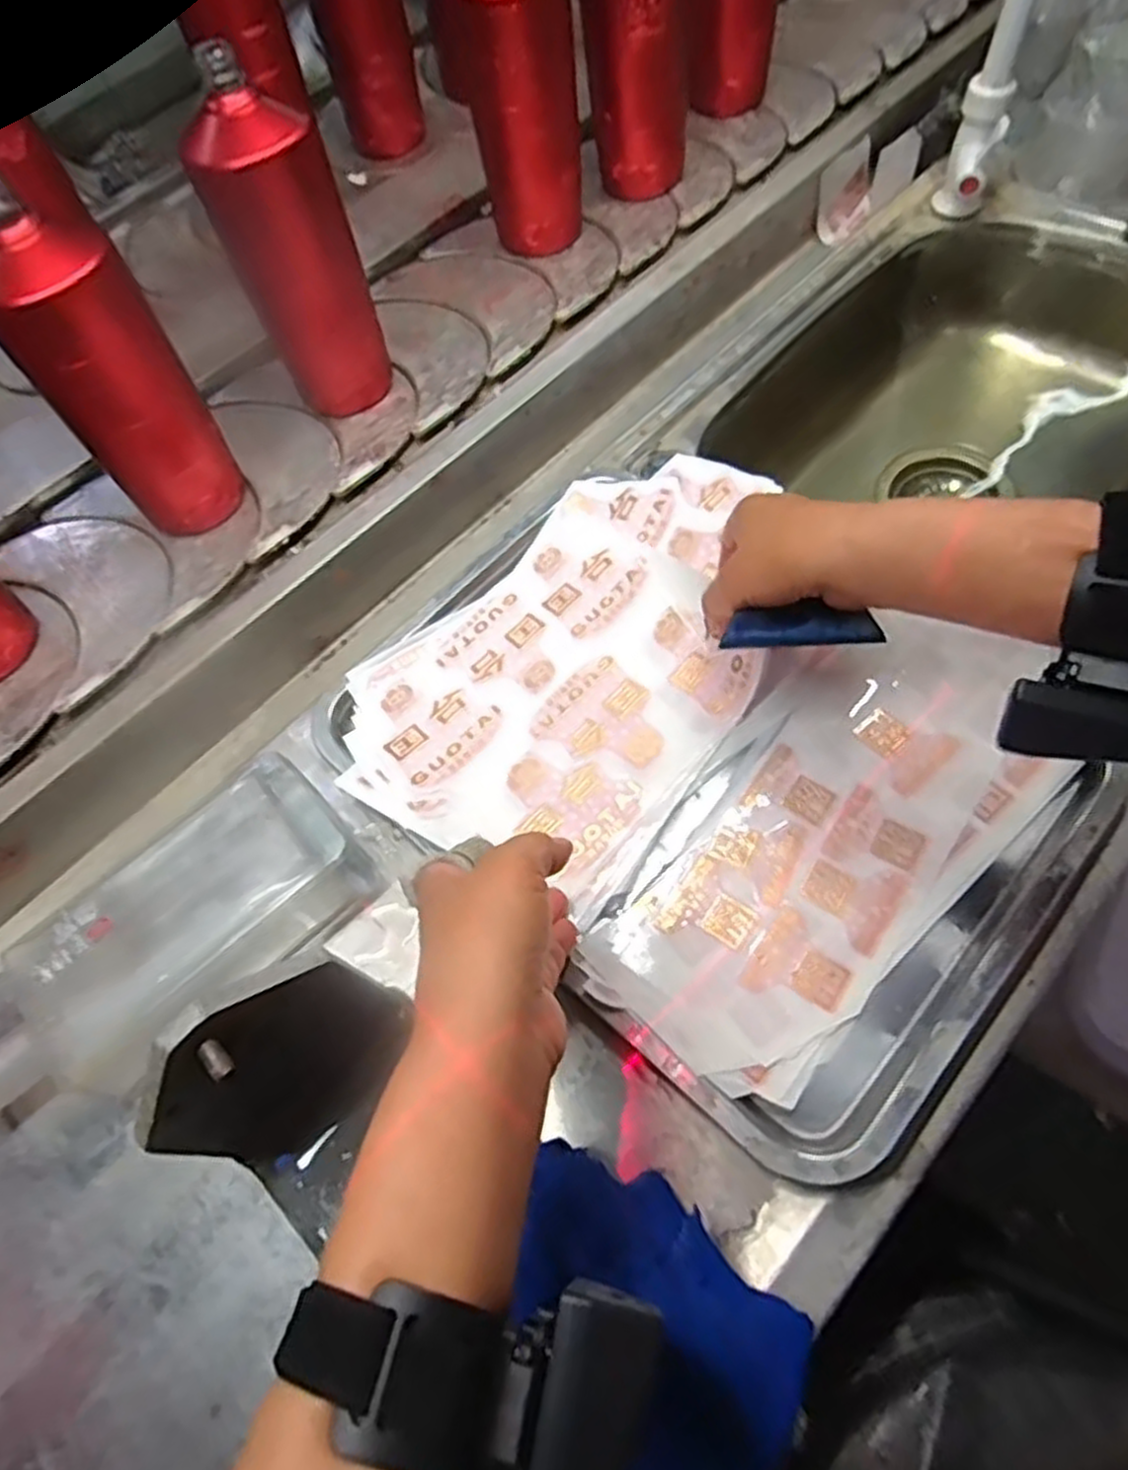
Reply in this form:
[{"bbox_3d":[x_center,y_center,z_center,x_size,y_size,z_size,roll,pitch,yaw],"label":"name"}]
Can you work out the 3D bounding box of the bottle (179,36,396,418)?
[{"bbox_3d":[-0.180,-0.319,0.533,0.071,0.199,0.069,25,67,16],"label":"bottle"}]

